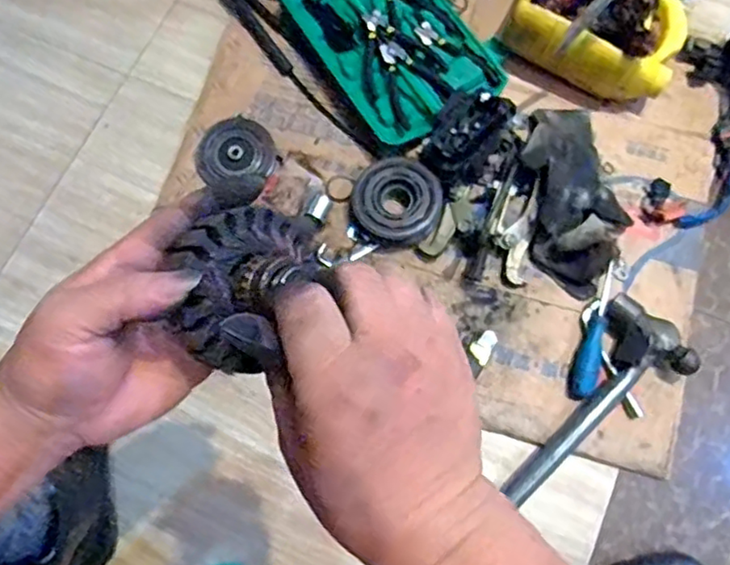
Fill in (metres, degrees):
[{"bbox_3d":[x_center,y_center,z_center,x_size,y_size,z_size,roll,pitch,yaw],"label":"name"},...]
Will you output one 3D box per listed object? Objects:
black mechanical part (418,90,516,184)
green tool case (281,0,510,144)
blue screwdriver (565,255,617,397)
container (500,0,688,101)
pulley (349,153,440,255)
[{"bbox_3d":[0.128,-0.188,0.804,0.085,0.054,0.127,25,75,8],"label":"black mechanical part"},{"bbox_3d":[0.044,-0.349,0.901,0.225,0.034,0.307,-30,75,-10],"label":"green tool case"},{"bbox_3d":[0.286,0.058,0.768,0.031,0.023,0.177,23,73,6],"label":"blue screwdriver"},{"bbox_3d":[0.319,-0.350,0.849,0.220,0.126,0.180,29,75,9],"label":"container"},{"bbox_3d":[0.039,-0.101,0.815,0.111,0.050,0.111,0,72,-1],"label":"pulley"}]

